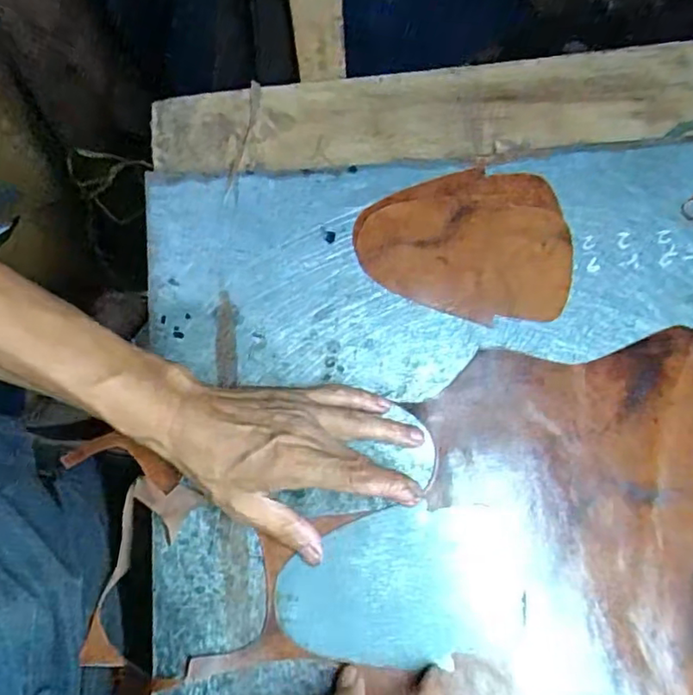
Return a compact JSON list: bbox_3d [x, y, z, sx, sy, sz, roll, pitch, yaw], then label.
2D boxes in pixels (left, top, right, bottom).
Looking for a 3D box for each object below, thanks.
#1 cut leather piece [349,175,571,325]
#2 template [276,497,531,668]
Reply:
[{"bbox_3d":[0.085,-0.075,0.444,0.152,0.010,0.113,-3,75,-1],"label":"cut leather piece"},{"bbox_3d":[0.033,0.154,0.381,0.148,0.005,0.092,-11,75,-3],"label":"template"}]

